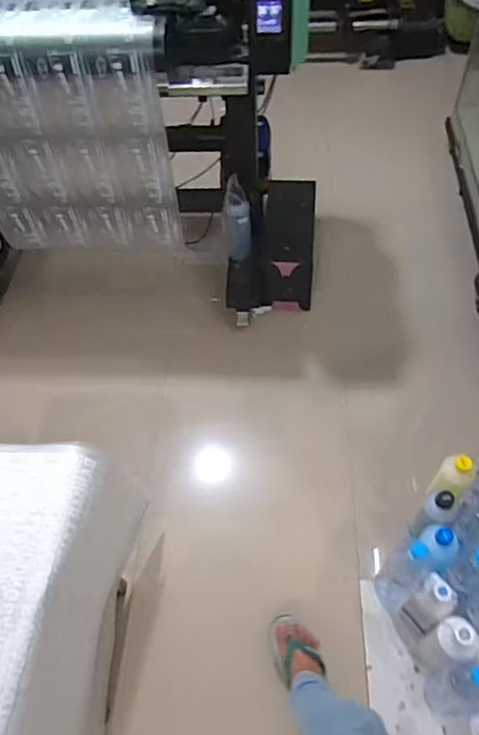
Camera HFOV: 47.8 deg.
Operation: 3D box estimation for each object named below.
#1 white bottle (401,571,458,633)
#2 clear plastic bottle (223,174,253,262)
[{"bbox_3d":[0.449,0.550,1.261,0.074,0.240,0.078,-1,54,1],"label":"white bottle"},{"bbox_3d":[-0.005,-0.492,1.820,0.084,0.275,0.082,-20,55,-12],"label":"clear plastic bottle"}]

